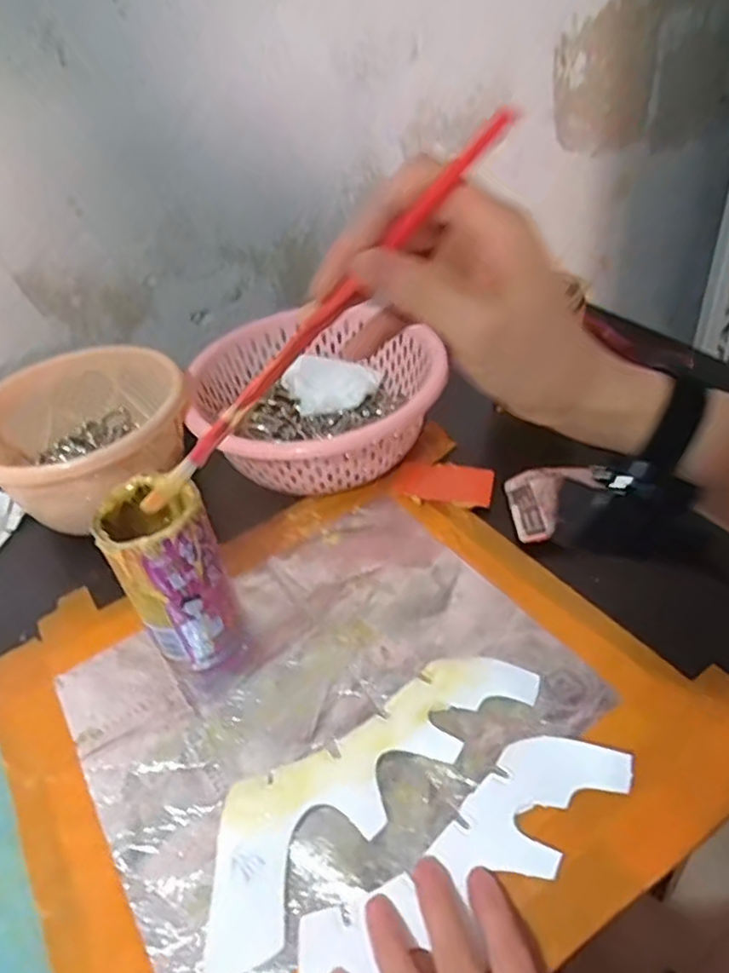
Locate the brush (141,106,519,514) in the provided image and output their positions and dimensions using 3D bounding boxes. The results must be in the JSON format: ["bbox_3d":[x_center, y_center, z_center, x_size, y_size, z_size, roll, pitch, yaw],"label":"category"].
[{"bbox_3d":[-0.032,-0.065,0.315,0.259,0.011,0.009,-42,31,26],"label":"brush"}]

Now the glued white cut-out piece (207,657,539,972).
[{"bbox_3d":[-0.001,0.162,0.390,0.226,0.006,0.073,-32,50,-27],"label":"glued white cut-out piece"}]

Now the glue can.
[{"bbox_3d":[-0.124,0.057,0.446,0.065,0.118,0.065,-4,40,3],"label":"glue can"}]

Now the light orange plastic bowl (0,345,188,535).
[{"bbox_3d":[-0.237,-0.031,0.583,0.171,0.104,0.158,-4,40,3],"label":"light orange plastic bowl"}]

